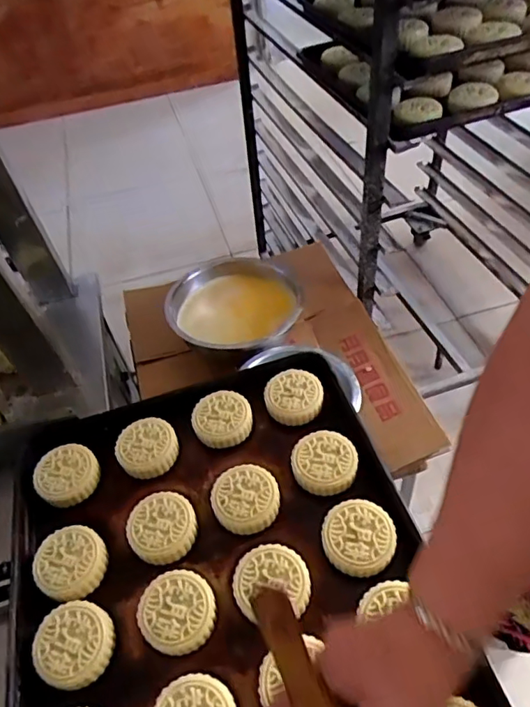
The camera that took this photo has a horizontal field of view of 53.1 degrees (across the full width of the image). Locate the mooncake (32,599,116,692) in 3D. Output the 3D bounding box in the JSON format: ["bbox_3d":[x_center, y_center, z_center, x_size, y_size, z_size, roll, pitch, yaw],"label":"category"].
[{"bbox_3d":[-0.178,0.272,0.498,0.071,0.021,0.071,0,49,0],"label":"mooncake"}]

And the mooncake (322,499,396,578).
[{"bbox_3d":[0.093,0.182,0.528,0.068,0.023,0.068,-1,48,6],"label":"mooncake"}]

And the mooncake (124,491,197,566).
[{"bbox_3d":[-0.110,0.184,0.563,0.069,0.028,0.069,-4,48,4],"label":"mooncake"}]

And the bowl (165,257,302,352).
[{"bbox_3d":[-0.050,-0.069,0.920,0.215,0.094,0.233,-4,48,4],"label":"bowl"}]

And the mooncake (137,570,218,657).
[{"bbox_3d":[-0.084,0.245,0.503,0.069,0.023,0.068,-4,48,4],"label":"mooncake"}]

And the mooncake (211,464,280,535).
[{"bbox_3d":[-0.021,0.157,0.574,0.069,0.030,0.067,-4,48,4],"label":"mooncake"}]

